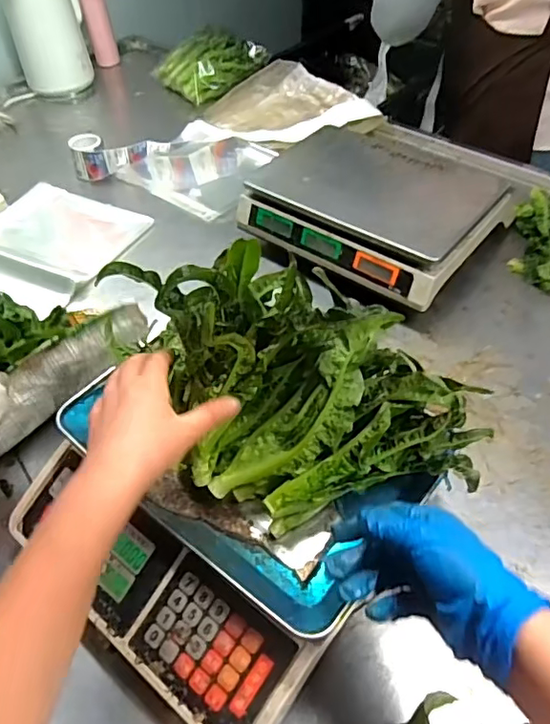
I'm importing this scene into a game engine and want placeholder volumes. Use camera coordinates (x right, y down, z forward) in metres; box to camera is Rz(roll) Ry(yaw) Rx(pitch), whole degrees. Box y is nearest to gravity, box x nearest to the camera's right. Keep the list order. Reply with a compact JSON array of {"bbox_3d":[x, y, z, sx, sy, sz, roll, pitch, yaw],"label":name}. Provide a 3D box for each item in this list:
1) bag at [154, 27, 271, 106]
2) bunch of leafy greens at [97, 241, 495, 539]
[{"bbox_3d":[-0.146,-0.690,1.254,0.214,0.097,0.171,-29,54,-21],"label":"bag"},{"bbox_3d":[0.010,0.019,0.450,0.167,0.156,0.263,-38,57,-27],"label":"bunch of leafy greens"}]

